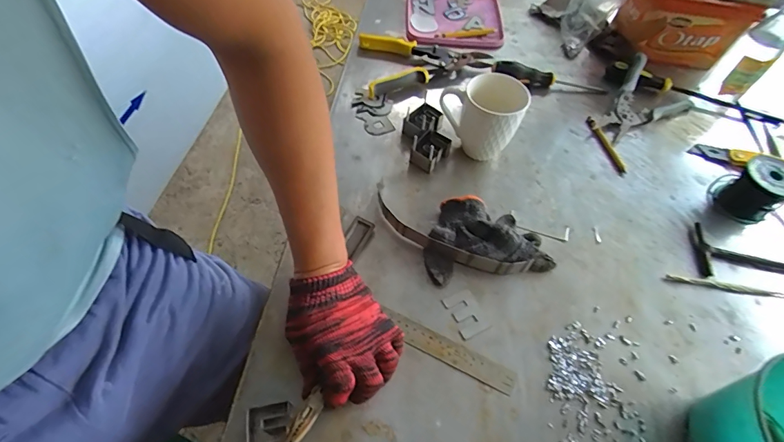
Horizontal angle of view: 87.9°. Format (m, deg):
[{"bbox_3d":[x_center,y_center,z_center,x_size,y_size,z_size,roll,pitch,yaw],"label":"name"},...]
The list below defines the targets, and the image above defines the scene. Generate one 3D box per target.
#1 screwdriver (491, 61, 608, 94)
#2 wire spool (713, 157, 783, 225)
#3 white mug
[{"bbox_3d":[0.270,-0.247,0.703,0.196,0.029,0.025,9,57,2],"label":"screwdriver"},{"bbox_3d":[0.511,-0.042,0.570,0.065,0.071,0.063,2,57,-3],"label":"wire spool"},{"bbox_3d":[0.131,-0.149,0.584,0.082,0.106,0.108,-39,67,-25],"label":"white mug"}]

